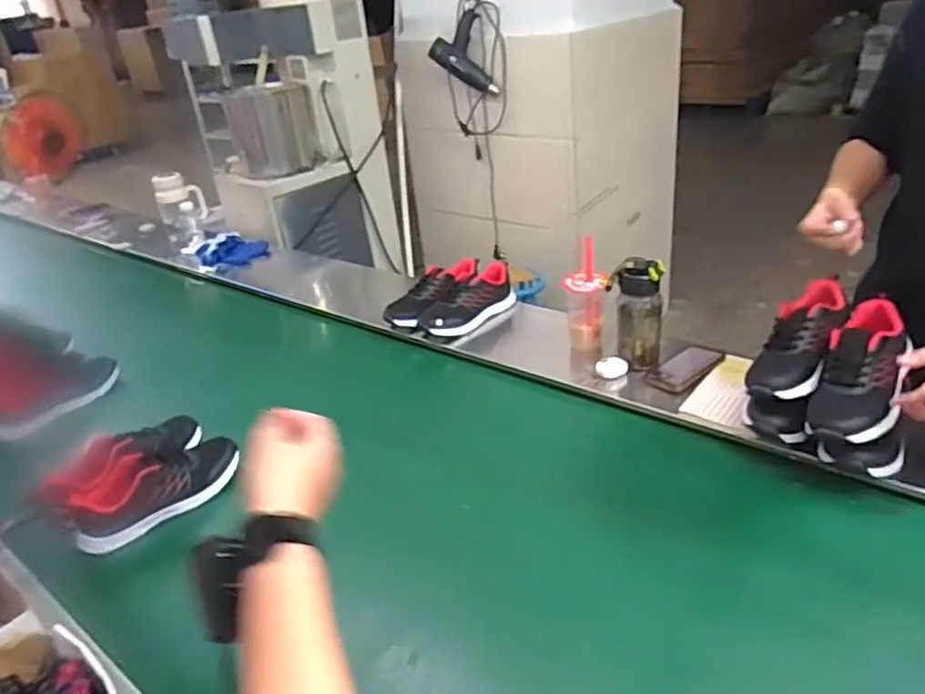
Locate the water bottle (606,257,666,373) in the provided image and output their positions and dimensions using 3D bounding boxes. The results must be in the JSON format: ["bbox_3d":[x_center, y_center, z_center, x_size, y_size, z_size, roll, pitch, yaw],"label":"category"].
[{"bbox_3d":[0.304,-0.053,1.178,0.091,0.208,0.067,3,29,16],"label":"water bottle"}]

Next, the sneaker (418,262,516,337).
[{"bbox_3d":[0.013,-0.097,1.433,0.233,0.093,0.086,-27,34,-34],"label":"sneaker"}]

